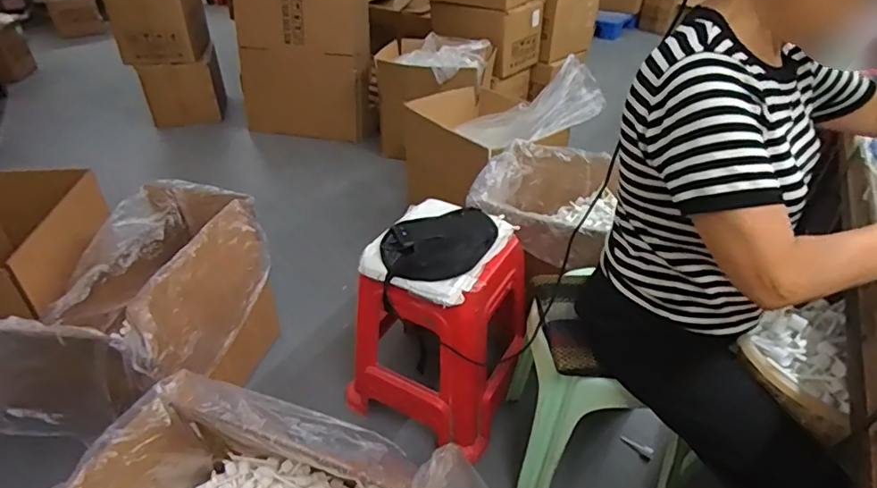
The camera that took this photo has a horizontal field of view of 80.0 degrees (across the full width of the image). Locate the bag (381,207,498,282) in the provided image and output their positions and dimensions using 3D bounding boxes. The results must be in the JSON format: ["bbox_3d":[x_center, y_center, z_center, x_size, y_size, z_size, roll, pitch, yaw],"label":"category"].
[{"bbox_3d":[0.004,-0.021,1.100,0.245,0.063,0.225,-3,36,-2],"label":"bag"}]

